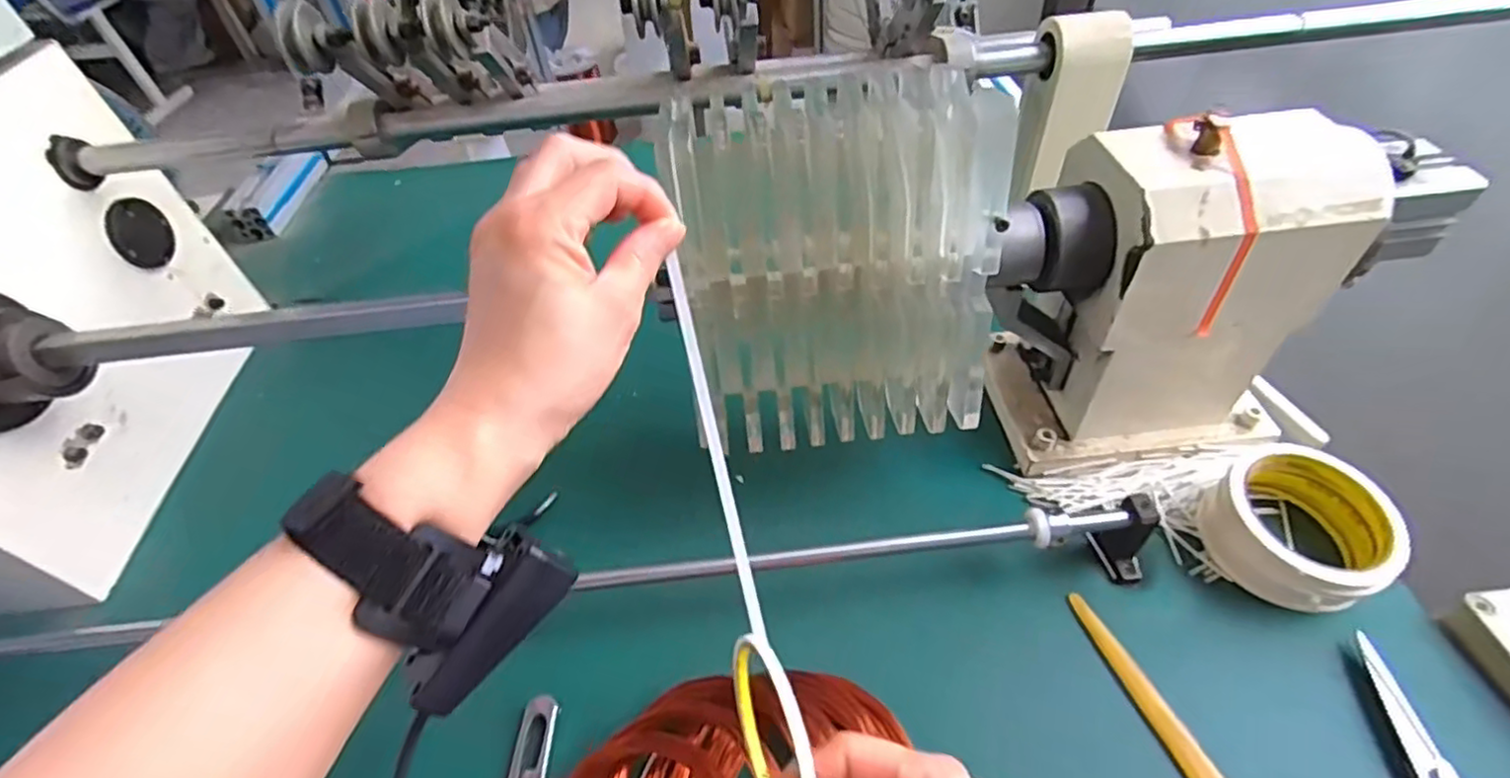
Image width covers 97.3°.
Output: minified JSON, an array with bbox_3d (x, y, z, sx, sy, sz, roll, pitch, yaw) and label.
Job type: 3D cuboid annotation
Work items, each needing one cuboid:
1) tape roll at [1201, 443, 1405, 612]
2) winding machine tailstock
[{"bbox_3d":[0.335,0.085,0.412,0.087,0.048,0.090,-2,48,3],"label":"tape roll"},{"bbox_3d":[0.272,-0.058,0.436,0.251,0.215,0.112,-5,48,0],"label":"winding machine tailstock"}]

